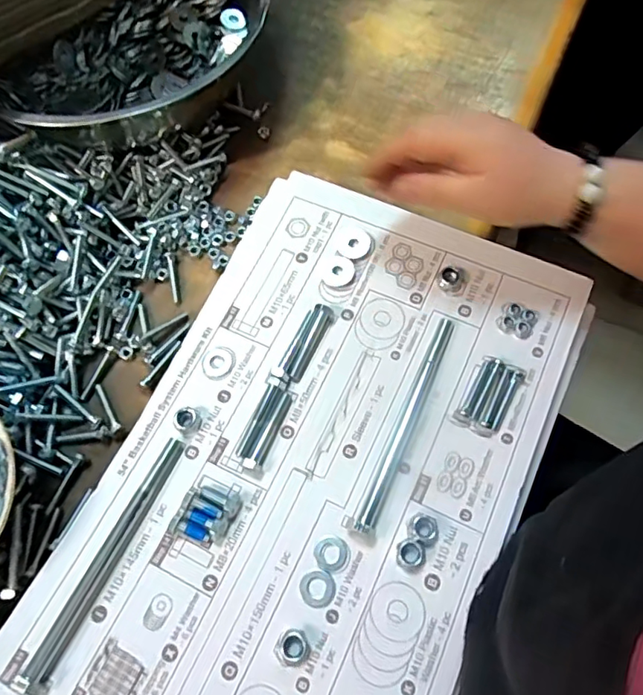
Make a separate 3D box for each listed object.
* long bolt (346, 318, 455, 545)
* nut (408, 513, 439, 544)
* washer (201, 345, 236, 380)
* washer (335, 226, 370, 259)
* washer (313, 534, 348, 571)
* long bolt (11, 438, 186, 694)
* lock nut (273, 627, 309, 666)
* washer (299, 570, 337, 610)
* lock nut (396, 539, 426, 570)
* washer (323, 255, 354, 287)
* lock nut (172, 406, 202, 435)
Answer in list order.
[{"bbox_3d":[0.053,0.048,0.342,0.015,0.011,0.150,21,69,10],"label":"long bolt"},{"bbox_3d":[0.060,0.106,0.316,0.018,0.008,0.017,0,67,1],"label":"nut"},{"bbox_3d":[-0.071,0.010,0.367,0.023,0.004,0.023,0,67,1],"label":"washer"},{"bbox_3d":[0.023,-0.077,0.391,0.024,0.004,0.026,0,67,1],"label":"washer"},{"bbox_3d":[0.005,0.121,0.316,0.020,0.004,0.019,0,67,1],"label":"washer"},{"bbox_3d":[-0.125,0.123,0.317,0.019,0.014,0.151,25,70,11],"label":"long bolt"},{"bbox_3d":[-0.016,0.164,0.293,0.017,0.010,0.018,0,67,1],"label":"lock nut"},{"bbox_3d":[-0.002,0.138,0.308,0.020,0.004,0.019,0,67,1],"label":"washer"},{"bbox_3d":[0.051,0.119,0.310,0.016,0.009,0.015,0,67,1],"label":"lock nut"},{"bbox_3d":[0.012,-0.055,0.385,0.021,0.004,0.024,-22,68,-8],"label":"washer"},{"bbox_3d":[-0.088,0.046,0.349,0.018,0.008,0.017,0,67,1],"label":"lock nut"}]

